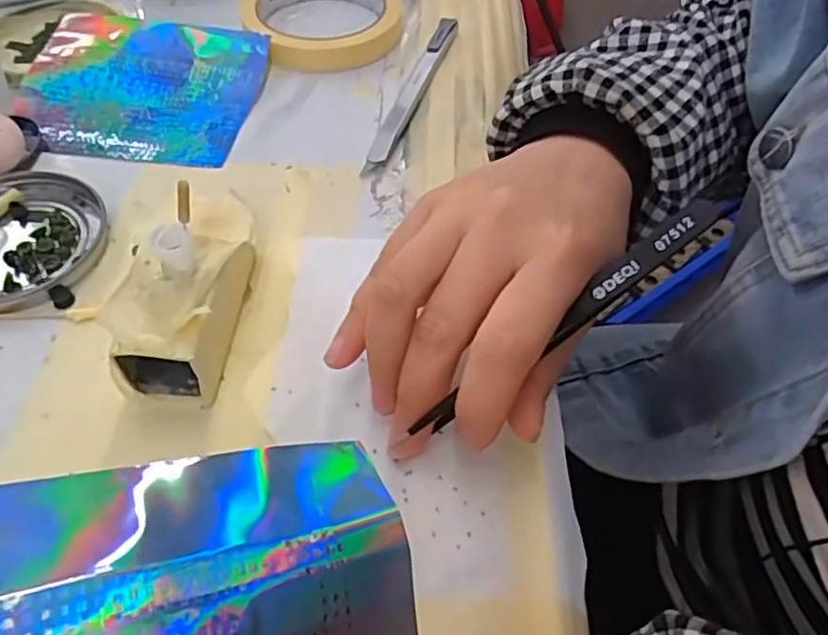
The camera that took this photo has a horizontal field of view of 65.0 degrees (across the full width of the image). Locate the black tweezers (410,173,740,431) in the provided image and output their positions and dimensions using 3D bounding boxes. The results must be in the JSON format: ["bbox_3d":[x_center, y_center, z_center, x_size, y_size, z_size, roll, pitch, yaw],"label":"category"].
[{"bbox_3d":[0.054,-0.002,0.215,0.126,0.004,0.010,-38,59,5],"label":"black tweezers"}]

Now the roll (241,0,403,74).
[{"bbox_3d":[-0.056,-0.188,0.404,0.094,0.016,0.098,1,53,-1],"label":"roll"}]

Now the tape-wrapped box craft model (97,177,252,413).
[{"bbox_3d":[-0.086,-0.014,0.249,0.039,0.050,0.084,8,53,5],"label":"tape-wrapped box craft model"}]

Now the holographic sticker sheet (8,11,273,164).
[{"bbox_3d":[-0.152,-0.128,0.355,0.122,0.016,0.102,9,53,5],"label":"holographic sticker sheet"}]

